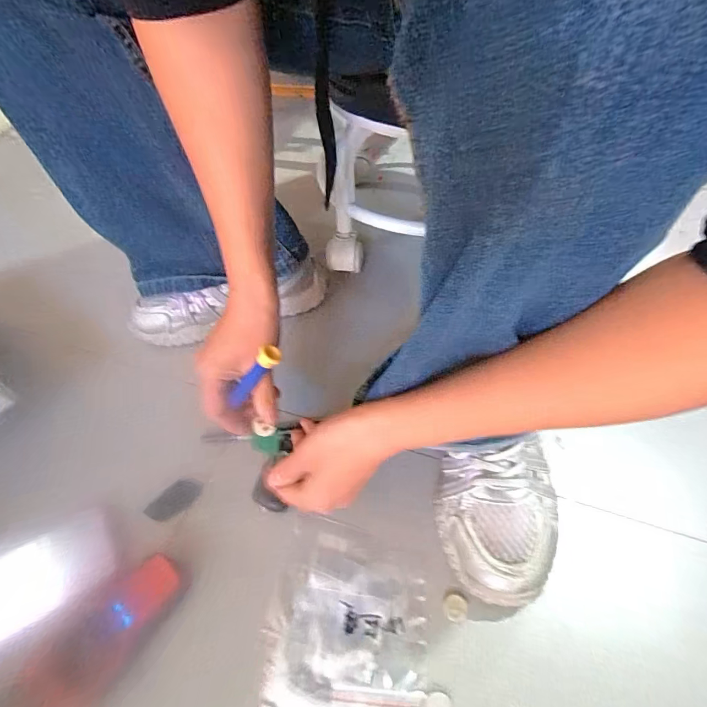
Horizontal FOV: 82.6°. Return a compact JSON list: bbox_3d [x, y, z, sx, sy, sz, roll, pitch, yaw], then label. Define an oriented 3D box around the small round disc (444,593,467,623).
[{"bbox_3d":[0.082,0.203,0.321,0.018,0.004,0.019,-2,52,2],"label":"small round disc"}]

